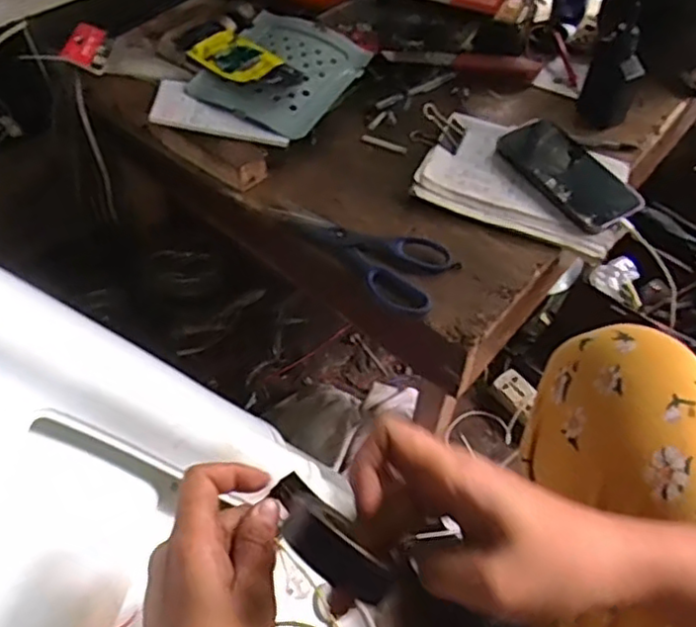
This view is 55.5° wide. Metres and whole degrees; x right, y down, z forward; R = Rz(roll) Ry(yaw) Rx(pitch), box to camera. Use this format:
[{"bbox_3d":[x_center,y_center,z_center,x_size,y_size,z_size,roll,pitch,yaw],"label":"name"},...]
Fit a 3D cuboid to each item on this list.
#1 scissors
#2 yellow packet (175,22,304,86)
[{"bbox_3d":[0.004,-0.062,0.661,0.186,0.013,0.083,21,55,12],"label":"scissors"},{"bbox_3d":[-0.132,-0.303,0.783,0.159,0.011,0.069,35,59,21],"label":"yellow packet"}]

